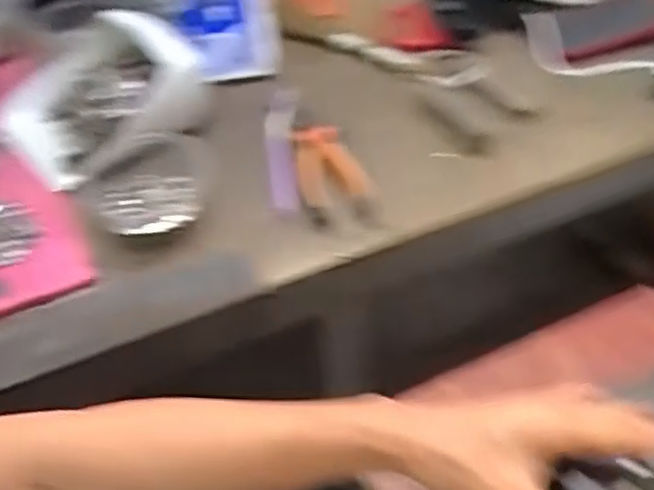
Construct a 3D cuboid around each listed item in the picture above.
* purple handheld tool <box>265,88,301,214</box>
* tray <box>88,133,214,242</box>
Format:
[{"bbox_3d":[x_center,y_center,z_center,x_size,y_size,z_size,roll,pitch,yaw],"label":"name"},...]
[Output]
[{"bbox_3d":[-0.043,-0.099,0.663,0.029,0.029,0.193,-4,47,1],"label":"purple handheld tool"},{"bbox_3d":[-0.157,-0.053,0.604,0.108,0.035,0.095,-16,48,-10],"label":"tray"}]

